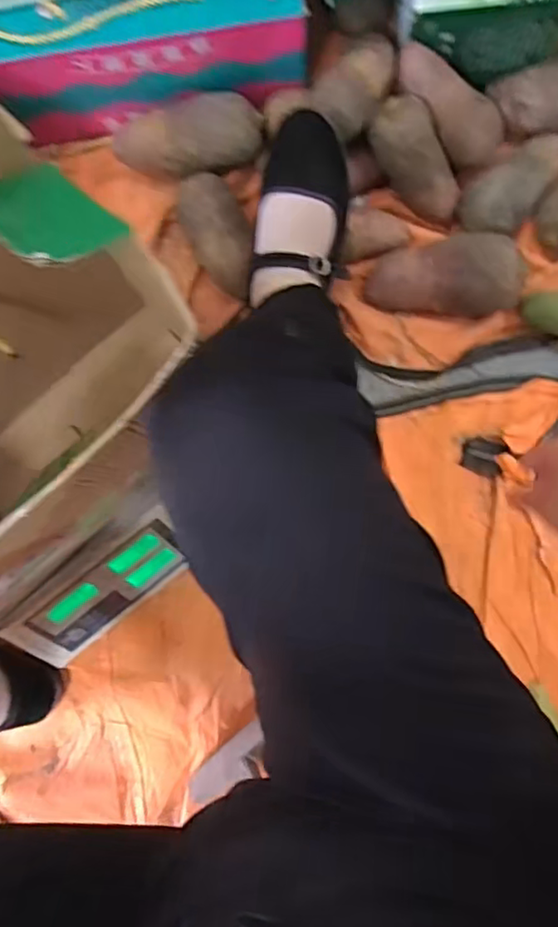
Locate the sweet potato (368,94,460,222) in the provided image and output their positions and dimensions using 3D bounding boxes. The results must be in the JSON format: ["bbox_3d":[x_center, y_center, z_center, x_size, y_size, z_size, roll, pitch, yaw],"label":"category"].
[{"bbox_3d":[0.154,-0.327,0.654,0.063,0.048,0.137,-49,127,0],"label":"sweet potato"}]

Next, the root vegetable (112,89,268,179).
[{"bbox_3d":[-0.102,-0.362,0.661,0.166,0.057,0.077,5,88,3],"label":"root vegetable"}]

